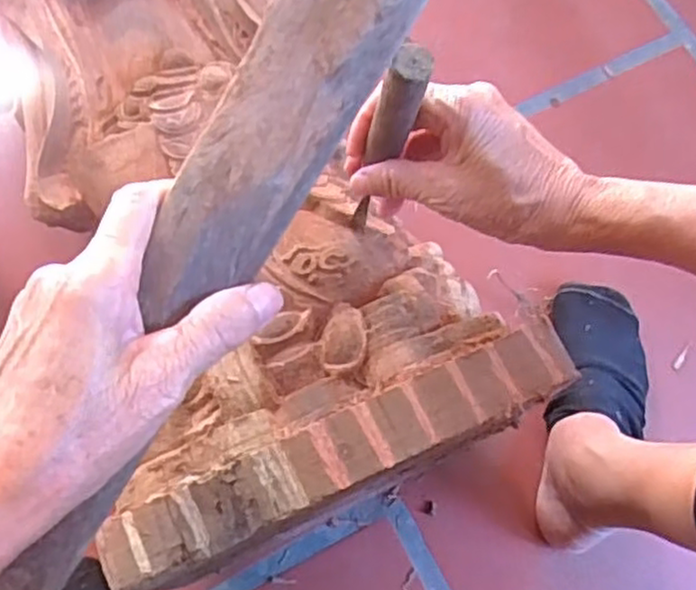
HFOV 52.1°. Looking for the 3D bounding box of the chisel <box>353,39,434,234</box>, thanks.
[{"bbox_3d":[0.019,-0.075,0.404,0.019,0.174,0.020,3,69,-7],"label":"chisel"}]

